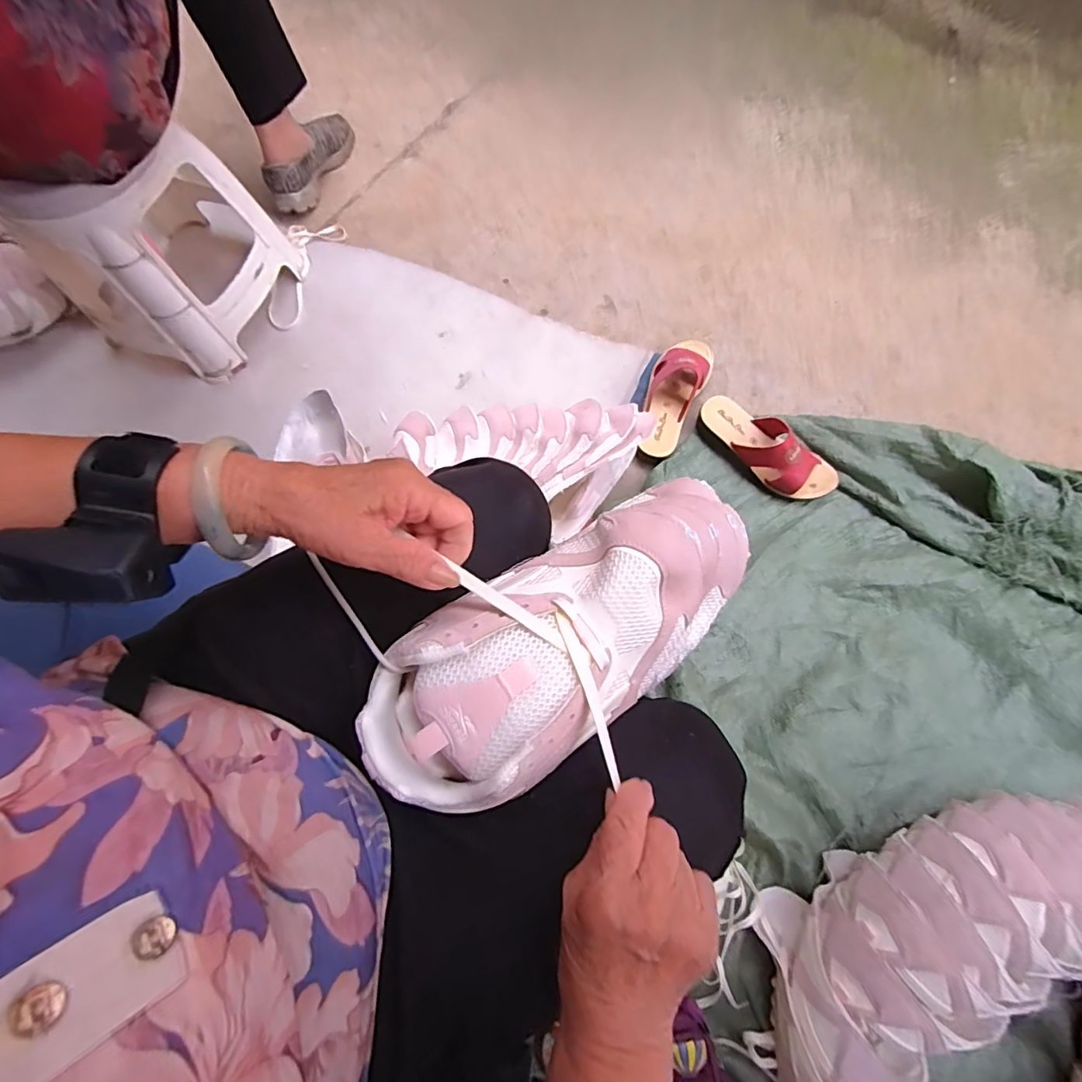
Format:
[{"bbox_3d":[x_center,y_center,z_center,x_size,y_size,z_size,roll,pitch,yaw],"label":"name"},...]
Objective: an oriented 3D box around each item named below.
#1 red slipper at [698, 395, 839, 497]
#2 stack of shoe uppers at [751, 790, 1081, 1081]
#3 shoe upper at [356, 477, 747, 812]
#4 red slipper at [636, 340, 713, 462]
[{"bbox_3d":[0.345,-0.147,0.789,0.227,0.068,0.090,41,78,11],"label":"red slipper"},{"bbox_3d":[0.441,0.456,0.574,0.429,0.142,0.214,-26,75,-7],"label":"stack of shoe uppers"},{"bbox_3d":[0.019,0.056,0.342,0.287,0.079,0.124,-32,76,-12],"label":"shoe upper"},{"bbox_3d":[0.206,-0.234,0.829,0.086,0.062,0.235,26,75,8],"label":"red slipper"}]

